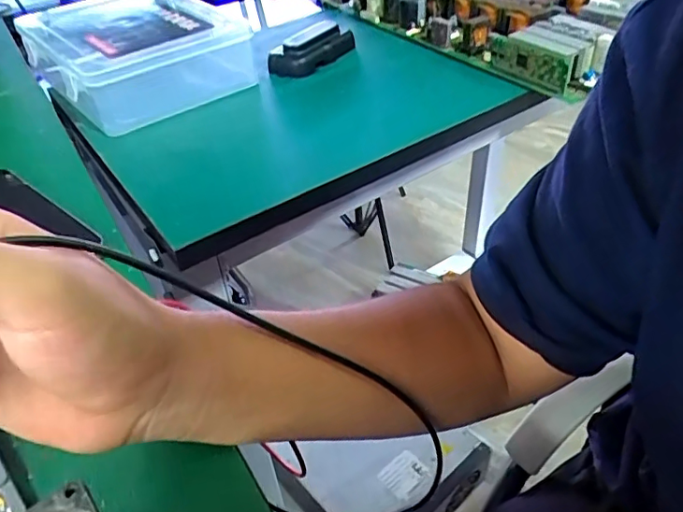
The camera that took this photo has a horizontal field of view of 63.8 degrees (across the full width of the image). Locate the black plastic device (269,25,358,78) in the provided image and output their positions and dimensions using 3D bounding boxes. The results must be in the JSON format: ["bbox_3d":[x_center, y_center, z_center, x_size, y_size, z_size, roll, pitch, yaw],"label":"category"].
[{"bbox_3d":[-0.025,-0.218,0.581,0.103,0.026,0.037,-30,47,-28],"label":"black plastic device"}]

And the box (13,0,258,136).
[{"bbox_3d":[-0.220,-0.221,0.574,0.182,0.062,0.229,-32,48,-29],"label":"box"}]

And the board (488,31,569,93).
[{"bbox_3d":[0.171,-0.181,0.511,0.012,0.034,0.096,-23,42,-24],"label":"board"}]

